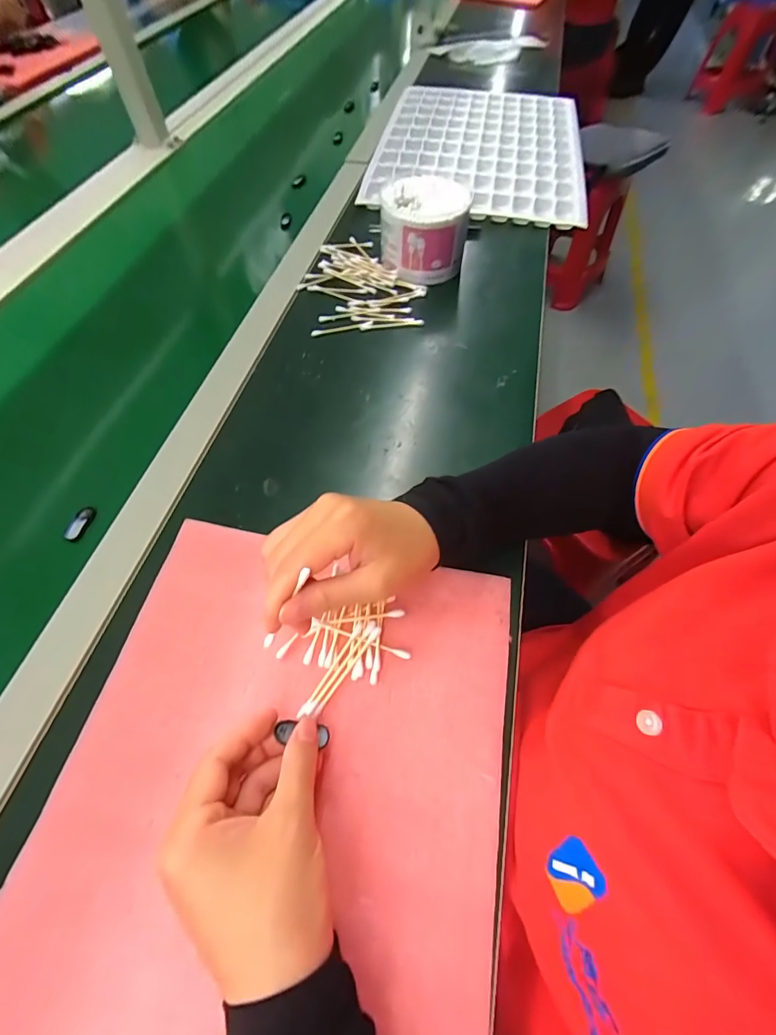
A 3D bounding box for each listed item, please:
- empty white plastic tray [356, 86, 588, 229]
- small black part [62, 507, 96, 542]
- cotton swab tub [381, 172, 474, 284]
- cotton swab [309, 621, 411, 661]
[{"bbox_3d":[0.147,-0.603,0.675,0.323,0.013,0.426,7,67,3],"label":"empty white plastic tray"},{"bbox_3d":[-0.261,0.006,0.350,0.011,0.009,0.032,10,60,6],"label":"small black part"},{"bbox_3d":[0.044,-0.357,0.514,0.103,0.082,0.118,4,60,3],"label":"cotton swab tub"},{"bbox_3d":[-0.018,0.084,0.282,0.068,0.008,0.005,15,61,7],"label":"cotton swab"}]

